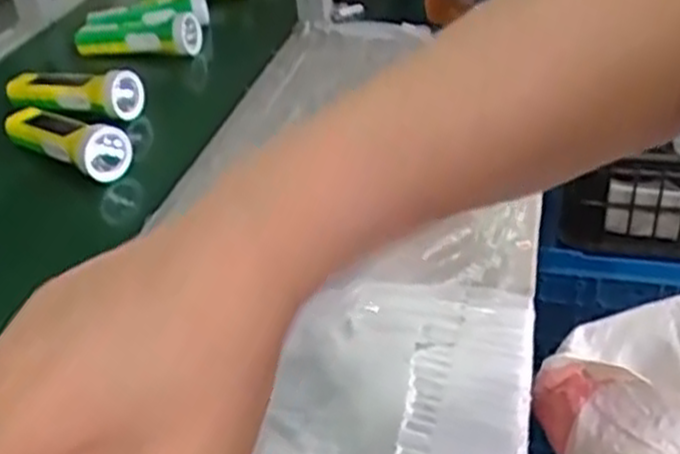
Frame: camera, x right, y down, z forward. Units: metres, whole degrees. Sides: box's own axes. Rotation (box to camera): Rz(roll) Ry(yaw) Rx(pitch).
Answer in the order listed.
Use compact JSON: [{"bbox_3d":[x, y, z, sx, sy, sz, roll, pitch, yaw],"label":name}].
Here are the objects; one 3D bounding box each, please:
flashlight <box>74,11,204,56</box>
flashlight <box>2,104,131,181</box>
[{"bbox_3d":[-0.264,-0.252,1.034,0.167,0.046,0.048,1,32,16],"label":"flashlight"},{"bbox_3d":[-0.282,-0.090,0.815,0.171,0.045,0.051,22,44,35],"label":"flashlight"}]

